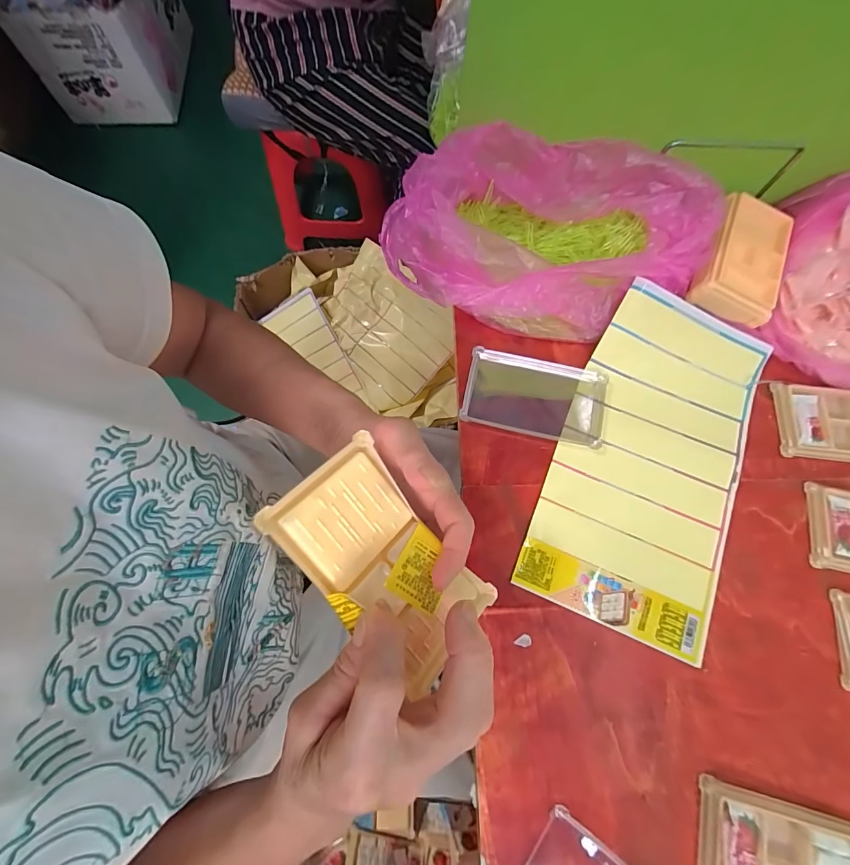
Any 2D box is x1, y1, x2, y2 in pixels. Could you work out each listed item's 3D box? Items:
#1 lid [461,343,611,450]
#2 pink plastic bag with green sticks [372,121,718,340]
[{"bbox_3d":[0.114,-0.035,0.408,0.142,0.014,0.080,12,74,3],"label":"lid"},{"bbox_3d":[0.127,-0.202,0.410,0.341,0.088,0.178,1,74,-1],"label":"pink plastic bag with green sticks"}]

